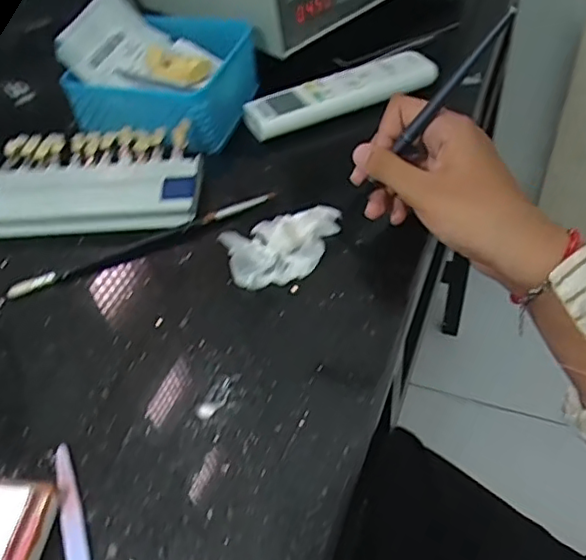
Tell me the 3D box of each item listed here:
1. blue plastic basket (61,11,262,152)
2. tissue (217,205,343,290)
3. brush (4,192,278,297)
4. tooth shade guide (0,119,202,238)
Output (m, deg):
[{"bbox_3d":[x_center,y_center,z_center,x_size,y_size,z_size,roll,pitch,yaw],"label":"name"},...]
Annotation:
[{"bbox_3d":[-0.106,-0.175,0.531,0.125,0.057,0.143,10,48,14],"label":"blue plastic basket"},{"bbox_3d":[-0.004,-0.023,0.387,0.075,0.014,0.055,-16,47,-6],"label":"tissue"},{"bbox_3d":[-0.098,-0.027,0.407,0.181,0.014,0.009,-23,48,-12],"label":"brush"},{"bbox_3d":[-0.154,-0.076,0.446,0.169,0.023,0.097,-7,47,3],"label":"tooth shade guide"}]

